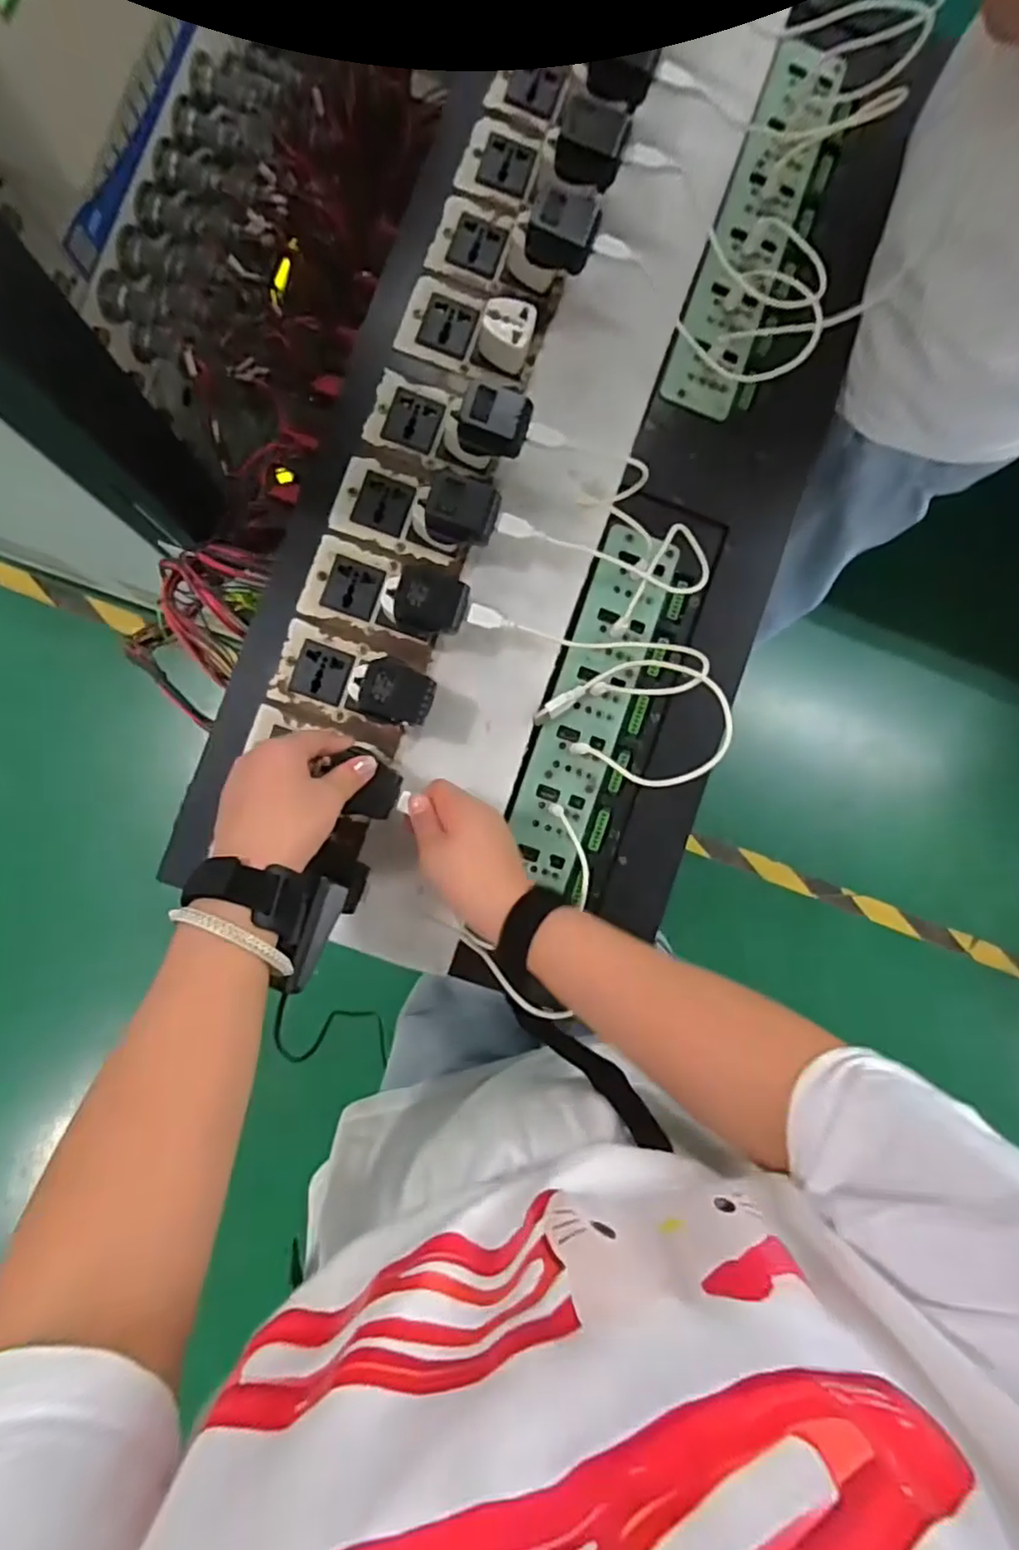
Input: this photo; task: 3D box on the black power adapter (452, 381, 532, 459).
[{"bbox_3d":[-0.011,-0.254,0.470,0.050,0.023,0.038,16,86,-2],"label":"black power adapter"}]

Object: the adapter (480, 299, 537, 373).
[{"bbox_3d":[-0.002,-0.339,0.502,0.039,0.031,0.034,20,86,-2],"label":"adapter"}]

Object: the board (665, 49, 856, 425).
[{"bbox_3d":[0.208,-0.444,0.538,0.074,0.025,0.309,19,86,-2],"label":"board"}]

